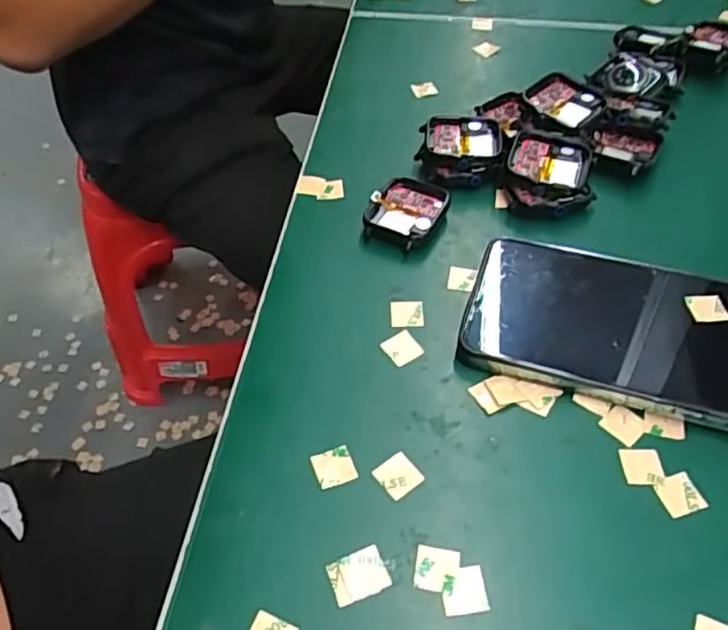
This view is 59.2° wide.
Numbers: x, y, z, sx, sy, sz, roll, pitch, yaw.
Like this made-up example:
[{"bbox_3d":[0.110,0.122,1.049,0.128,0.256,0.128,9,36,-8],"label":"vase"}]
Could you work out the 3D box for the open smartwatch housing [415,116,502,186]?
[{"bbox_3d":[0.054,-0.094,0.368,0.045,0.019,0.041,-1,50,1],"label":"open smartwatch housing"}]

